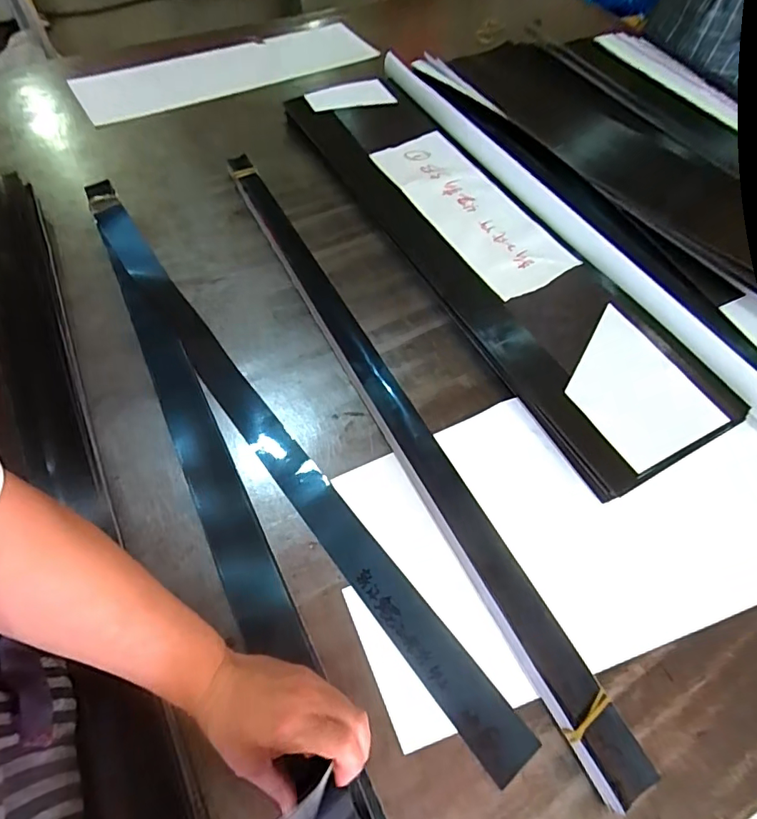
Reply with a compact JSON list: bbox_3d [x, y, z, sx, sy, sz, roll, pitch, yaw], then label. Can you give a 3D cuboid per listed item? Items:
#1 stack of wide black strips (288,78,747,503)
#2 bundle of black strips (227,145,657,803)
[{"bbox_3d":[0.134,-0.259,0.733,0.214,0.030,0.836,-25,63,-17],"label":"stack of wide black strips"},{"bbox_3d":[-0.005,-0.032,0.588,0.046,0.025,0.883,-23,63,-16],"label":"bundle of black strips"}]

